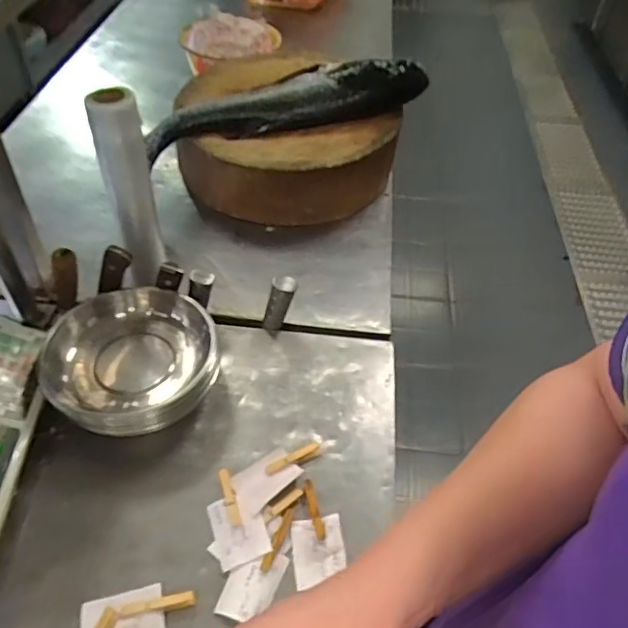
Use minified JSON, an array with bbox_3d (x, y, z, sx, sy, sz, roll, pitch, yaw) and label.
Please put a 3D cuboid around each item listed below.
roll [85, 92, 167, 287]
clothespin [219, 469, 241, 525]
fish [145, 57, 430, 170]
[{"bbox_3d":[-0.255,-0.160,0.806,0.058,0.301,0.054,2,47,-2],"label":"roll"},{"bbox_3d":[-0.097,0.211,0.661,0.013,0.014,0.071,-11,49,-14],"label":"clothespin"},{"bbox_3d":[-0.046,-0.377,1.033,0.510,0.120,0.093,-14,49,-17],"label":"fish"}]

